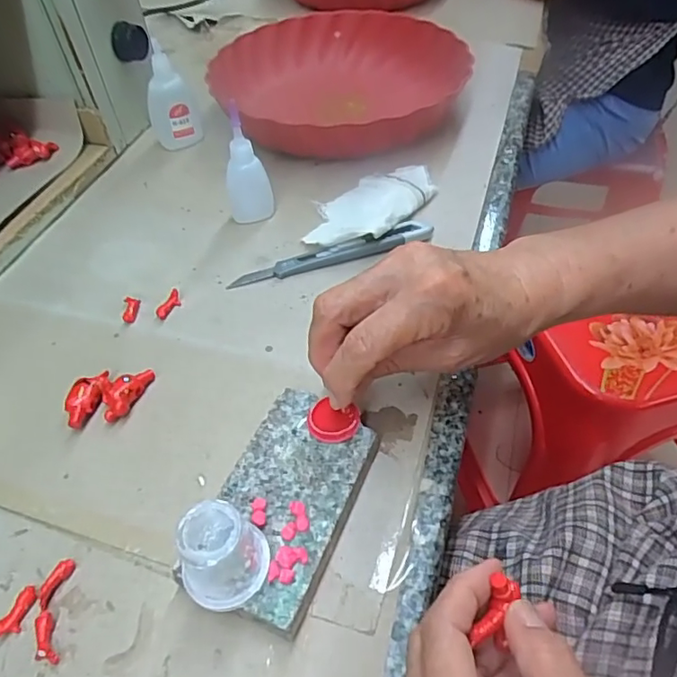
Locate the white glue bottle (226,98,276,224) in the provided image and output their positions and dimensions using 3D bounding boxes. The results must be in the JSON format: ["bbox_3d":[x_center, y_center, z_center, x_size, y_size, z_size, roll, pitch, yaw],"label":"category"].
[{"bbox_3d":[-0.070,-0.128,0.411,0.033,0.087,0.021,-12,50,-8],"label":"white glue bottle"}]

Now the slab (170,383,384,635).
[{"bbox_3d":[-0.025,0.080,0.272,0.061,0.023,0.109,16,52,16],"label":"slab"}]

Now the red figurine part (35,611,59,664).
[{"bbox_3d":[-0.132,0.134,0.245,0.009,0.005,0.023,-19,51,-13],"label":"red figurine part"}]

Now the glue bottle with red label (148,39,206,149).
[{"bbox_3d":[-0.152,-0.215,0.492,0.039,0.083,0.022,-26,53,-19],"label":"glue bottle with red label"}]

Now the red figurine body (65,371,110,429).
[{"bbox_3d":[-0.149,0.035,0.323,0.013,0.016,0.038,13,51,13],"label":"red figurine body"}]

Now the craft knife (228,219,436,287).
[{"bbox_3d":[-0.004,-0.062,0.395,0.147,0.018,0.016,-13,50,-9],"label":"craft knife"}]

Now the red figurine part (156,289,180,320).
[{"bbox_3d":[-0.116,-0.023,0.374,0.009,0.009,0.023,24,54,21],"label":"red figurine part"}]

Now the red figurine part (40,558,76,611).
[{"bbox_3d":[-0.135,0.116,0.261,0.007,0.005,0.022,18,52,17],"label":"red figurine part"}]

